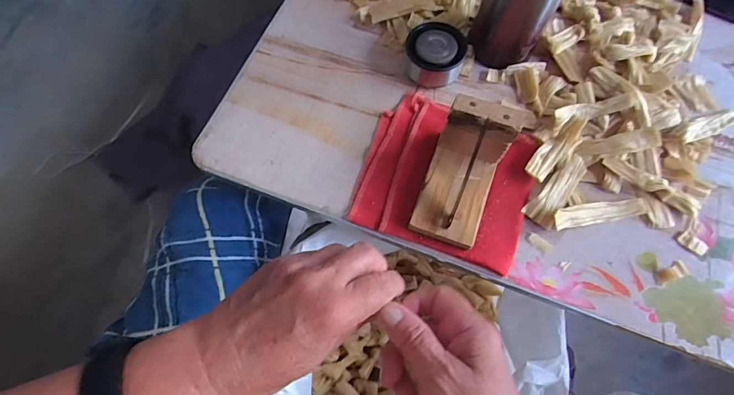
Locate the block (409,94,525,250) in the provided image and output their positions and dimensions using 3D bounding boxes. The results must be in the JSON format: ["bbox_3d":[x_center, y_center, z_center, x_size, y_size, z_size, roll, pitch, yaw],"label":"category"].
[{"bbox_3d":[0.086,-0.021,0.362,0.061,0.076,0.106,19,68,6],"label":"block"}]

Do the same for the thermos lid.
[{"bbox_3d":[0.072,-0.153,0.437,0.059,0.035,0.054,1,67,-2],"label":"thermos lid"}]

